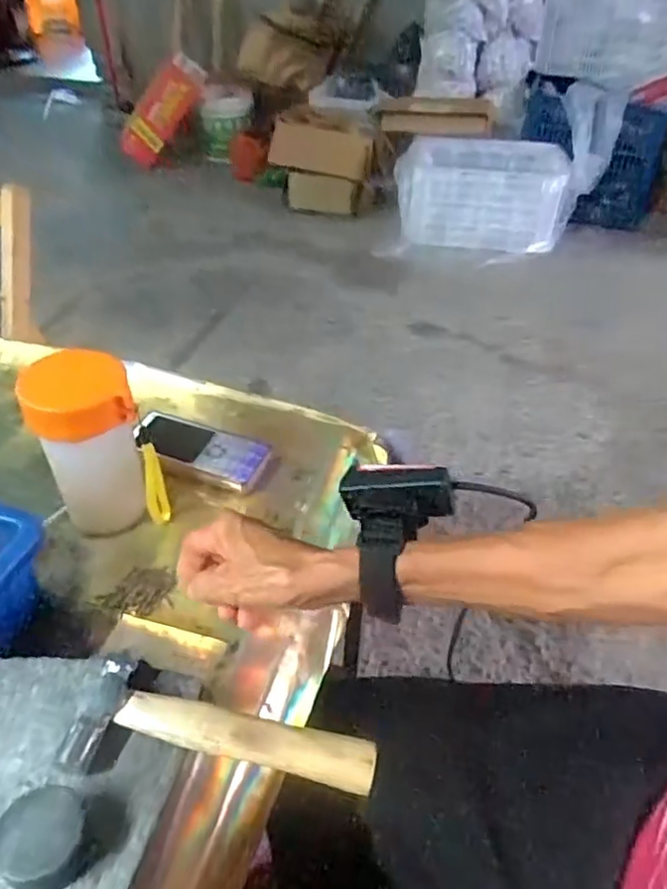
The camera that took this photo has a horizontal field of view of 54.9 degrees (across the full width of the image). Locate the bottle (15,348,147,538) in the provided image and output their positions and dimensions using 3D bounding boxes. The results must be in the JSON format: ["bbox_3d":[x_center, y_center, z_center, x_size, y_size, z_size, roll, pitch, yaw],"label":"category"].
[{"bbox_3d":[-0.172,0.003,0.462,0.067,0.135,0.053,-14,43,-17],"label":"bottle"}]

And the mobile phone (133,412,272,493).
[{"bbox_3d":[-0.117,0.001,0.552,0.128,0.018,0.060,13,43,13],"label":"mobile phone"}]

